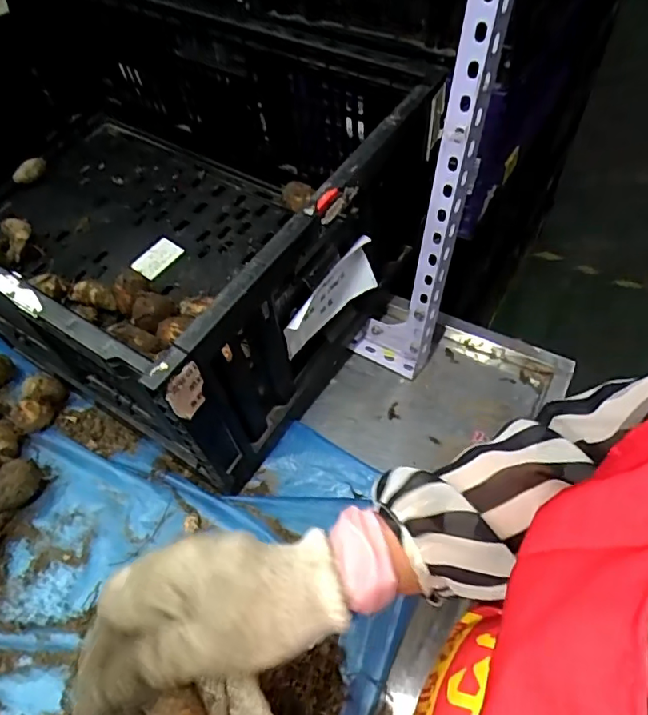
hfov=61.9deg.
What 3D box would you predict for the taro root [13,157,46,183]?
[{"bbox_3d":[-0.422,-0.268,0.772,0.049,0.021,0.020,-38,59,-5],"label":"taro root"}]

